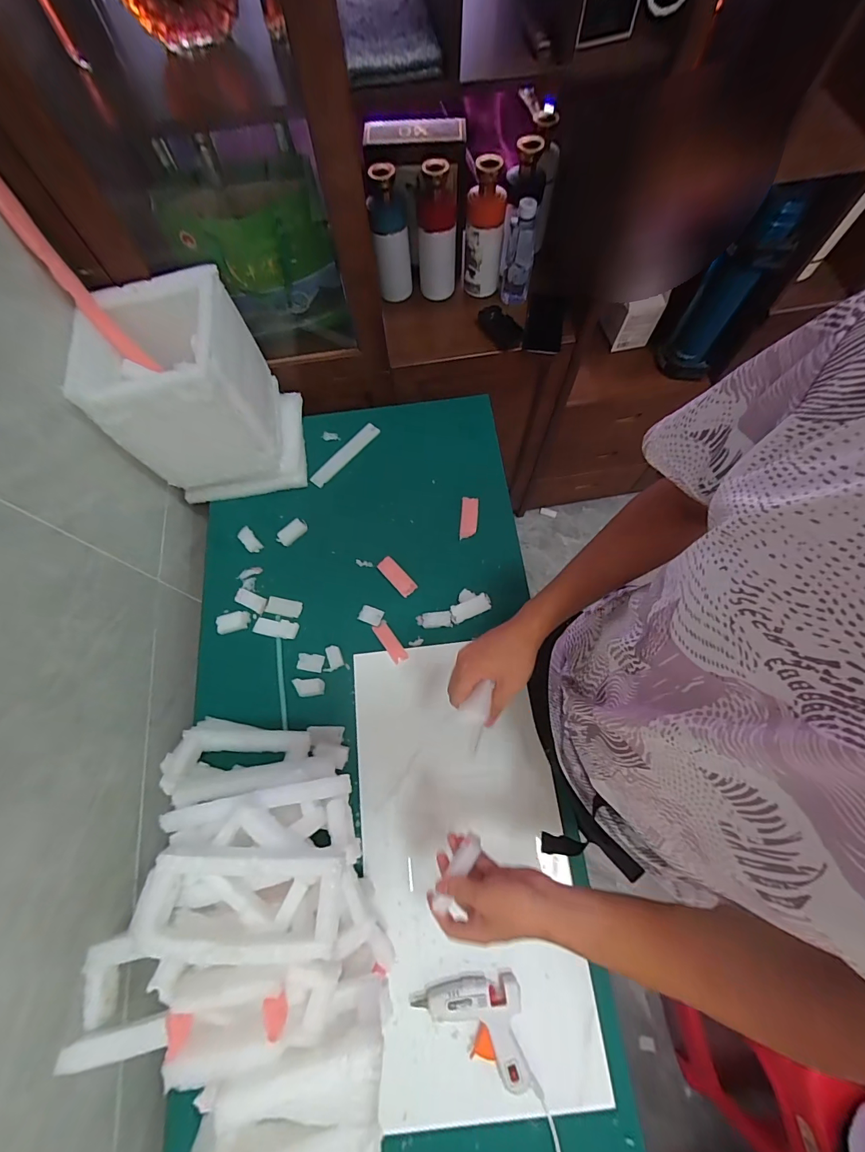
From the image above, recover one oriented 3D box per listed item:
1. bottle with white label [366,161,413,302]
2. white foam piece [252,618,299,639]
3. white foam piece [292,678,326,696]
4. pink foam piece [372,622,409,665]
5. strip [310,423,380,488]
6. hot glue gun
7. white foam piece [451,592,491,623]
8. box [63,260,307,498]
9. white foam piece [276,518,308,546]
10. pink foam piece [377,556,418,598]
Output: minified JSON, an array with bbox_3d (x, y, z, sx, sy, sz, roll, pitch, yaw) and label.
[{"bbox_3d":[-0.083,-0.668,0.843,0.074,0.216,0.084,-4,70,0],"label":"bottle with white label"},{"bbox_3d":[-0.271,0.090,0.726,0.072,0.012,0.030,7,70,4],"label":"white foam piece"},{"bbox_3d":[-0.204,0.184,0.690,0.051,0.013,0.029,-1,70,2],"label":"white foam piece"},{"bbox_3d":[-0.072,0.113,0.713,0.024,0.004,0.077,-34,72,-10],"label":"pink foam piece"},{"bbox_3d":[-0.175,-0.246,0.844,0.035,0.009,0.170,39,75,14],"label":"strip"},{"bbox_3d":[0.051,0.577,0.517,0.133,0.024,0.120,-9,70,-2],"label":"hot glue gun"},{"bbox_3d":[0.066,0.054,0.722,0.070,0.011,0.031,-21,70,-6],"label":"white foam piece"},{"bbox_3d":[-0.379,-0.293,0.724,0.225,0.315,0.202,-9,70,-2],"label":"box"},{"bbox_3d":[-0.263,-0.084,0.786,0.032,0.021,0.059,39,75,14],"label":"white foam piece"},{"bbox_3d":[-0.064,-0.001,0.753,0.031,0.004,0.085,-40,74,-12],"label":"pink foam piece"}]

